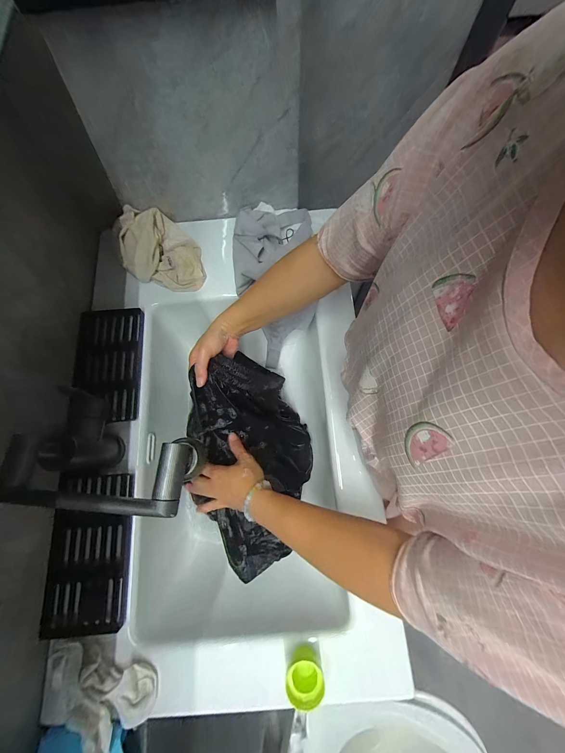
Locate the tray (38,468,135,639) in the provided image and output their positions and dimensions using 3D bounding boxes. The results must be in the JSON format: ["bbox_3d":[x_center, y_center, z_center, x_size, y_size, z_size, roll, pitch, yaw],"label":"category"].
[{"bbox_3d":[-0.287,0.254,0.405,0.115,0.019,0.213,-7,75,0],"label":"tray"}]

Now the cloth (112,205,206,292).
[{"bbox_3d":[-0.236,-0.239,0.517,0.144,0.055,0.163,-15,75,-2],"label":"cloth"}]

